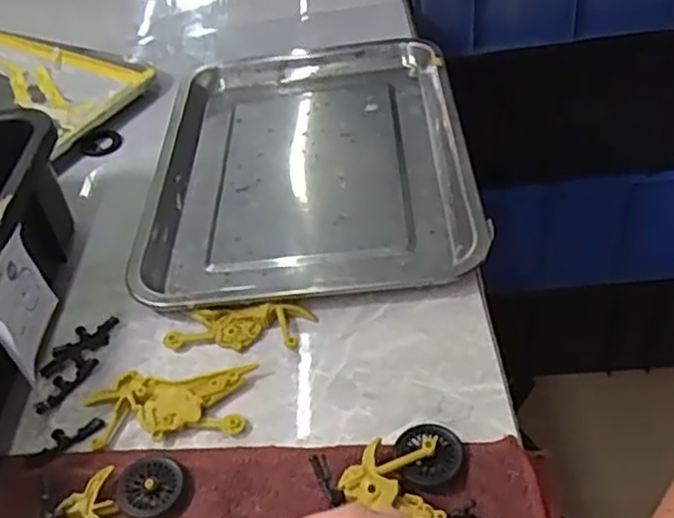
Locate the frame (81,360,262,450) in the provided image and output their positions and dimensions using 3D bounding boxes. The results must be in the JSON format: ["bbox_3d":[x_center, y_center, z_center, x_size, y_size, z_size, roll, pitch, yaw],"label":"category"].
[{"bbox_3d":[-0.104,0.091,0.453,0.099,0.011,0.048,-6,42,1],"label":"frame"}]

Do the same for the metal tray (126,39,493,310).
[{"bbox_3d":[-0.028,-0.094,0.627,0.262,0.029,0.348,-4,42,3],"label":"metal tray"}]

